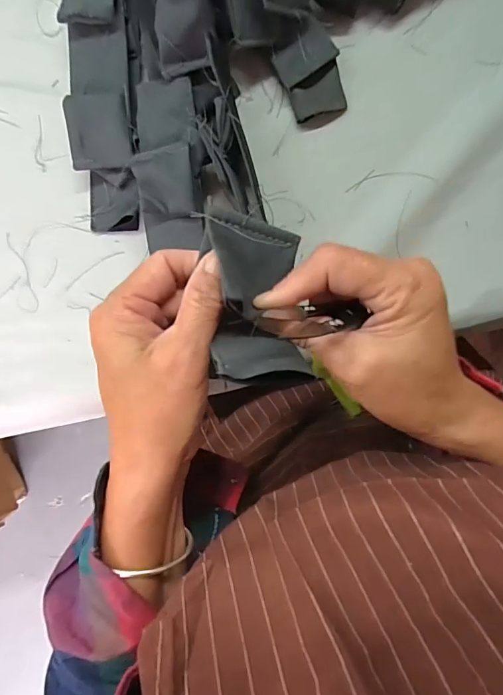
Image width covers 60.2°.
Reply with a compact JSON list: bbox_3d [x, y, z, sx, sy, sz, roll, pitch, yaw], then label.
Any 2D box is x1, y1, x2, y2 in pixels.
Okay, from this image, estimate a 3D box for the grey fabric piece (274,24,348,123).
[{"bbox_3d":[0.047,-0.208,0.335,0.044,0.019,0.057,-25,89,2],"label":"grey fabric piece"}]

